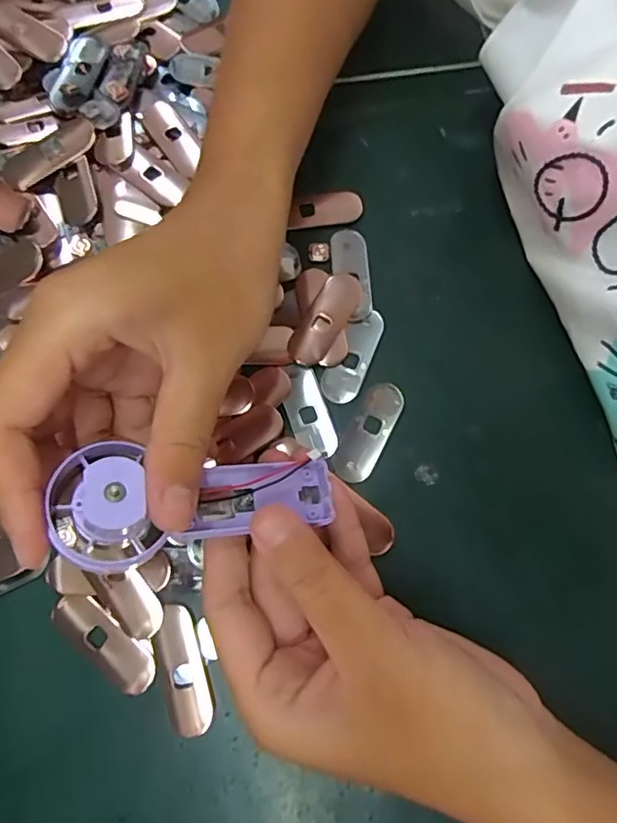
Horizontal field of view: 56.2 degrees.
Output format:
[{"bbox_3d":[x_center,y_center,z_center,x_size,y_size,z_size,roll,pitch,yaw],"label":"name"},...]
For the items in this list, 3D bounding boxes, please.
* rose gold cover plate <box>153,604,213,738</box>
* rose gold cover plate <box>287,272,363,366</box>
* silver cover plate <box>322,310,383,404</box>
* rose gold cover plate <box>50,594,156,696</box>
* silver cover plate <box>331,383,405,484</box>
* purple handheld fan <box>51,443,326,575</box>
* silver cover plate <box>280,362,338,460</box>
[{"bbox_3d":[-0.052,0.105,0.236,0.018,0.008,0.049,-15,76,-5],"label":"rose gold cover plate"},{"bbox_3d":[0.008,-0.045,0.279,0.019,0.004,0.050,30,77,7],"label":"rose gold cover plate"},{"bbox_3d":[0.021,-0.027,0.274,0.017,0.004,0.048,25,76,5],"label":"silver cover plate"},{"bbox_3d":[-0.084,0.094,0.237,0.049,0.004,0.018,39,78,8],"label":"rose gold cover plate"},{"bbox_3d":[0.028,0.009,0.265,0.018,0.004,0.049,28,76,6],"label":"silver cover plate"},{"bbox_3d":[-0.035,0.029,0.192,0.093,0.027,0.036,0,72,-38],"label":"purple handheld fan"},{"bbox_3d":[-0.001,-0.001,0.269,0.019,0.004,0.047,-20,76,-6],"label":"silver cover plate"}]

